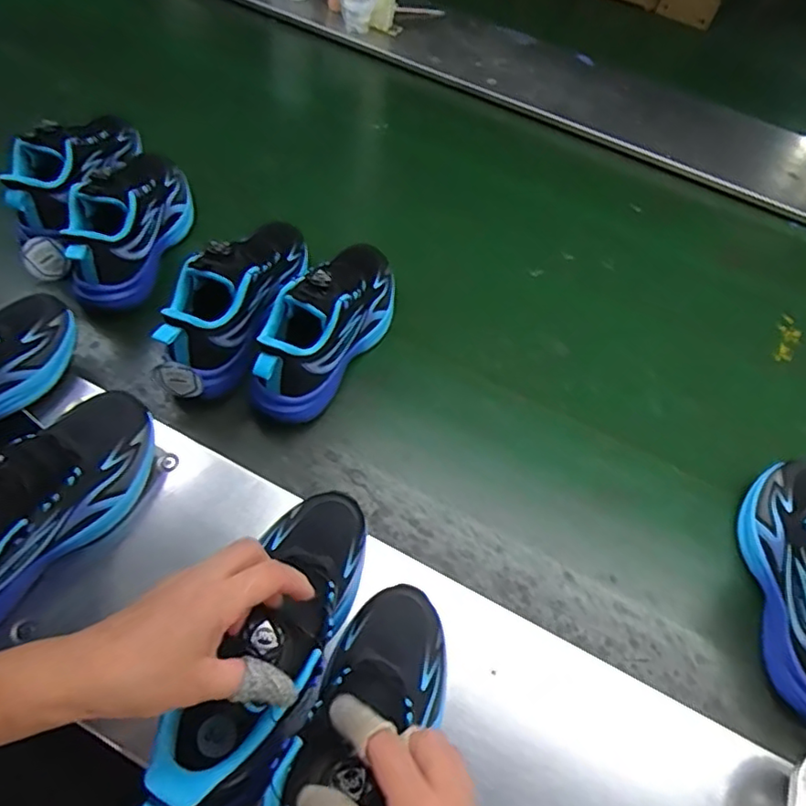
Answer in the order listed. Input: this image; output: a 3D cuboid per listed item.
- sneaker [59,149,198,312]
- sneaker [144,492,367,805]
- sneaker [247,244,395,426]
[{"bbox_3d":[-0.319,-0.231,0.704,0.100,0.107,0.261,12,56,-1],"label":"sneaker"},{"bbox_3d":[-0.095,0.166,0.433,0.088,0.105,0.254,19,49,7],"label":"sneaker"},{"bbox_3d":[-0.075,-0.091,0.639,0.082,0.110,0.239,25,56,7],"label":"sneaker"}]

